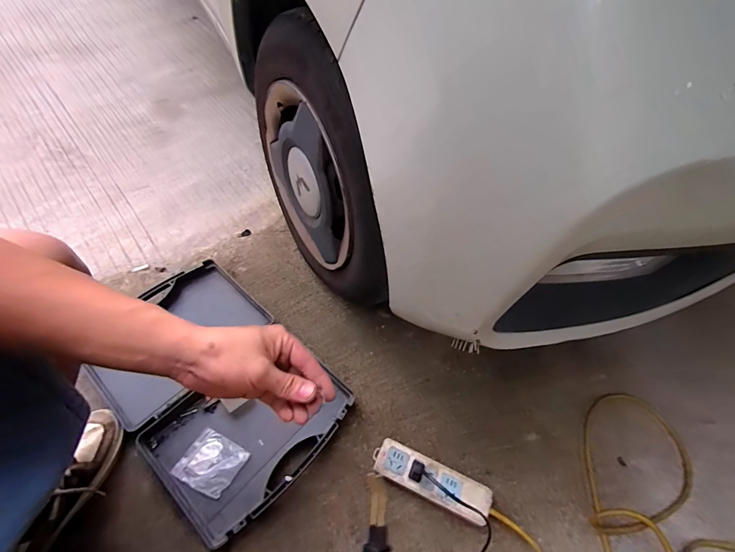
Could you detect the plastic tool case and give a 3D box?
[{"bbox_3d":[-0.278,0.188,0.645,0.456,0.039,0.297,36,58,21],"label":"plastic tool case"}]

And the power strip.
[{"bbox_3d":[0.099,0.330,0.574,0.189,0.038,0.056,21,53,11],"label":"power strip"}]

